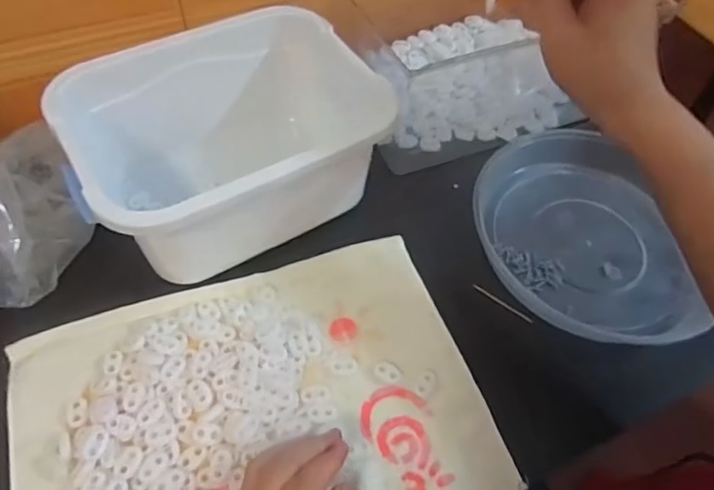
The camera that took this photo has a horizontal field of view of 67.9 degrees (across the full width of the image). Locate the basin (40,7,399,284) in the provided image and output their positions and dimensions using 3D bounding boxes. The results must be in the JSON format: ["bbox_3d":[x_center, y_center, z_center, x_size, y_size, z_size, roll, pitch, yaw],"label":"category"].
[{"bbox_3d":[-0.112,-0.087,0.475,0.247,0.121,0.186,-29,63,-23],"label":"basin"}]

